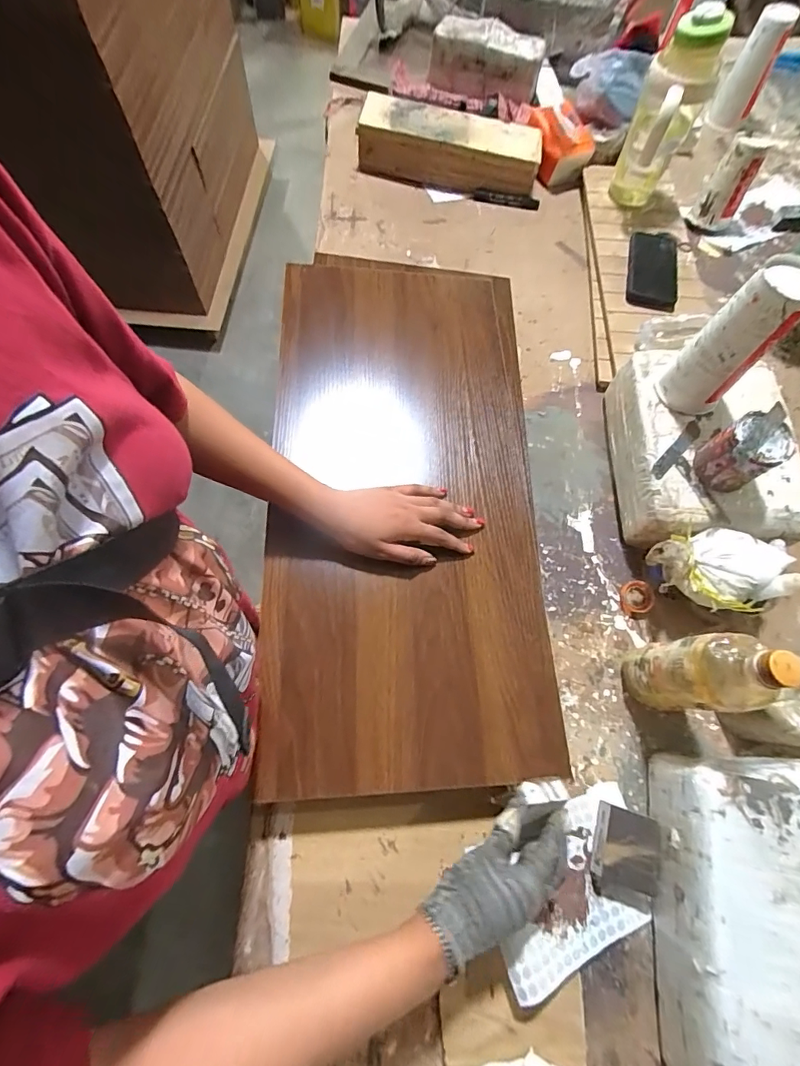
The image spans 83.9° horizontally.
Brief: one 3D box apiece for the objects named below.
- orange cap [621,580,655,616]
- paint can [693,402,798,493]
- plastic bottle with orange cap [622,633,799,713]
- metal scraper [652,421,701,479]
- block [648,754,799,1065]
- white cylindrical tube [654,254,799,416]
[{"bbox_3d":[0.309,0.084,0.580,0.042,0.010,0.041,0,70,1],"label":"orange cap"},{"bbox_3d":[0.391,-0.092,0.508,0.073,0.074,0.067,-32,72,-11],"label":"paint can"},{"bbox_3d":[0.303,0.145,0.460,0.062,0.204,0.071,5,70,3],"label":"plastic bottle with orange cap"},{"bbox_3d":[0.348,-0.105,0.559,0.017,0.005,0.106,40,73,18],"label":"metal scraper"},{"bbox_3d":[0.354,0.361,0.417,0.205,0.098,0.277,6,70,3],"label":"block"},{"bbox_3d":[0.375,-0.213,0.512,0.070,0.175,0.070,39,75,14],"label":"white cylindrical tube"}]

